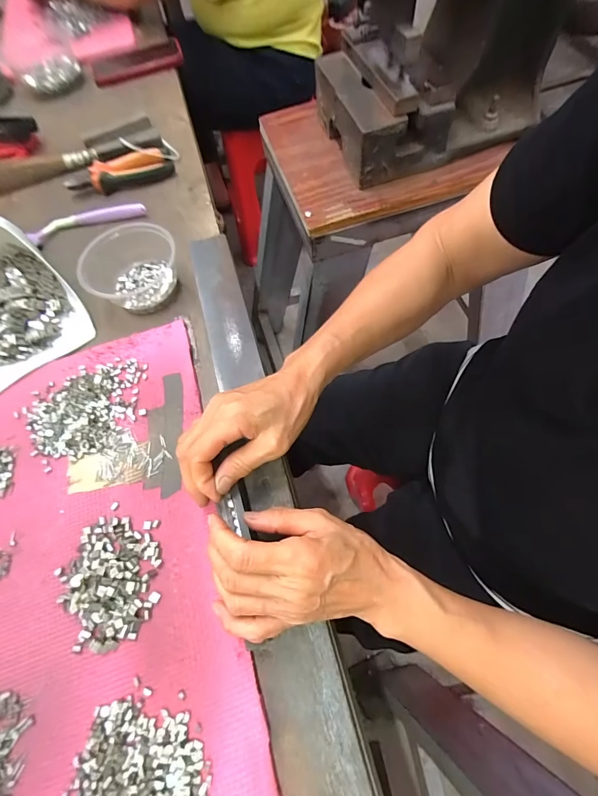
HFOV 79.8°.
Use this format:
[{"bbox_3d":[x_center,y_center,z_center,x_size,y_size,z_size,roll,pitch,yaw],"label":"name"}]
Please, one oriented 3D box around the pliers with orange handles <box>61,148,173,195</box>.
[{"bbox_3d":[-0.260,-0.326,0.518,0.149,0.023,0.047,-19,65,-2],"label":"pliers with orange handles"}]

